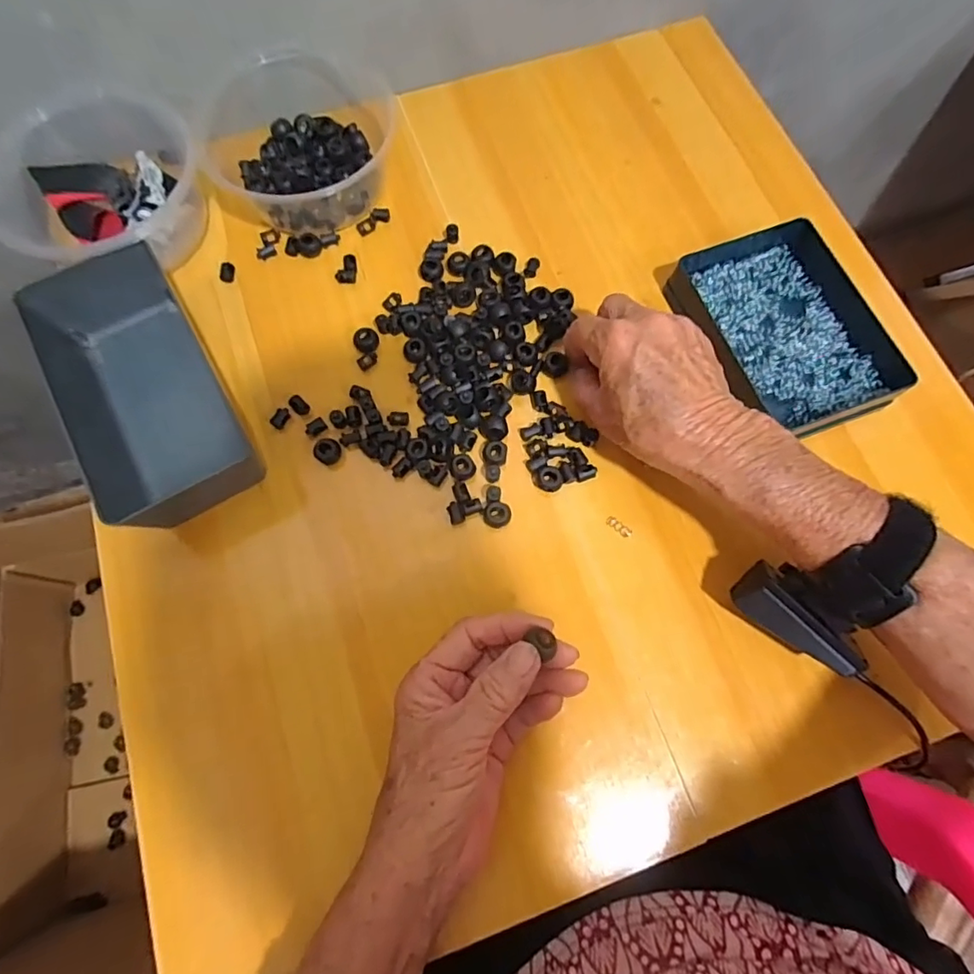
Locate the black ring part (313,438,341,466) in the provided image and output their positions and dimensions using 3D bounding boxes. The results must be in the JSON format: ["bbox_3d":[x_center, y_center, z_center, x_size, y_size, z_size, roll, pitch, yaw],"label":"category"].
[{"bbox_3d":[-0.107,-0.024,0.359,0.015,0.013,0.017,43,77,12],"label":"black ring part"}]

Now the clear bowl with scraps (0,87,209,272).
[{"bbox_3d":[-0.283,-0.220,0.389,0.139,0.064,0.124,-34,76,-10],"label":"clear bowl with scraps"}]

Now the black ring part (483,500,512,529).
[{"bbox_3d":[0.007,0.018,0.349,0.017,0.011,0.018,0,72,0],"label":"black ring part"}]

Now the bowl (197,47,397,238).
[{"bbox_3d":[-0.145,-0.272,0.421,0.147,0.047,0.149,0,72,0],"label":"bowl"}]

